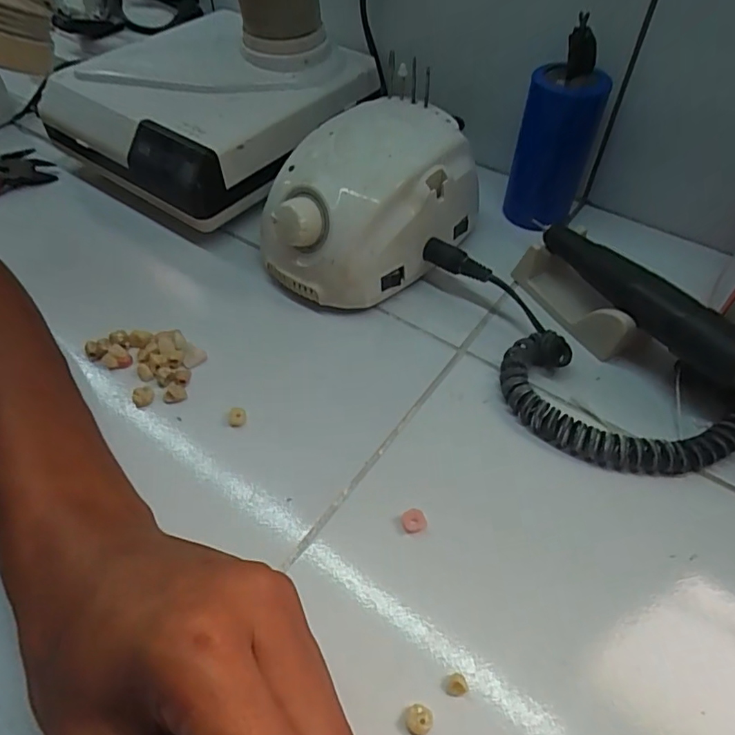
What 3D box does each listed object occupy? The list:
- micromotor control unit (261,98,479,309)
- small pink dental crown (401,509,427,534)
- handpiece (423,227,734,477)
[{"bbox_3d":[0.000,-0.108,0.341,0.092,0.074,0.135,37,61,26],"label":"micromotor control unit"},{"bbox_3d":[0.022,0.075,0.256,0.012,0.007,0.009,-6,52,-3],"label":"small pink dental crown"},{"bbox_3d":[0.126,-0.028,0.307,0.121,0.051,0.189,-17,53,-12],"label":"handpiece"}]

